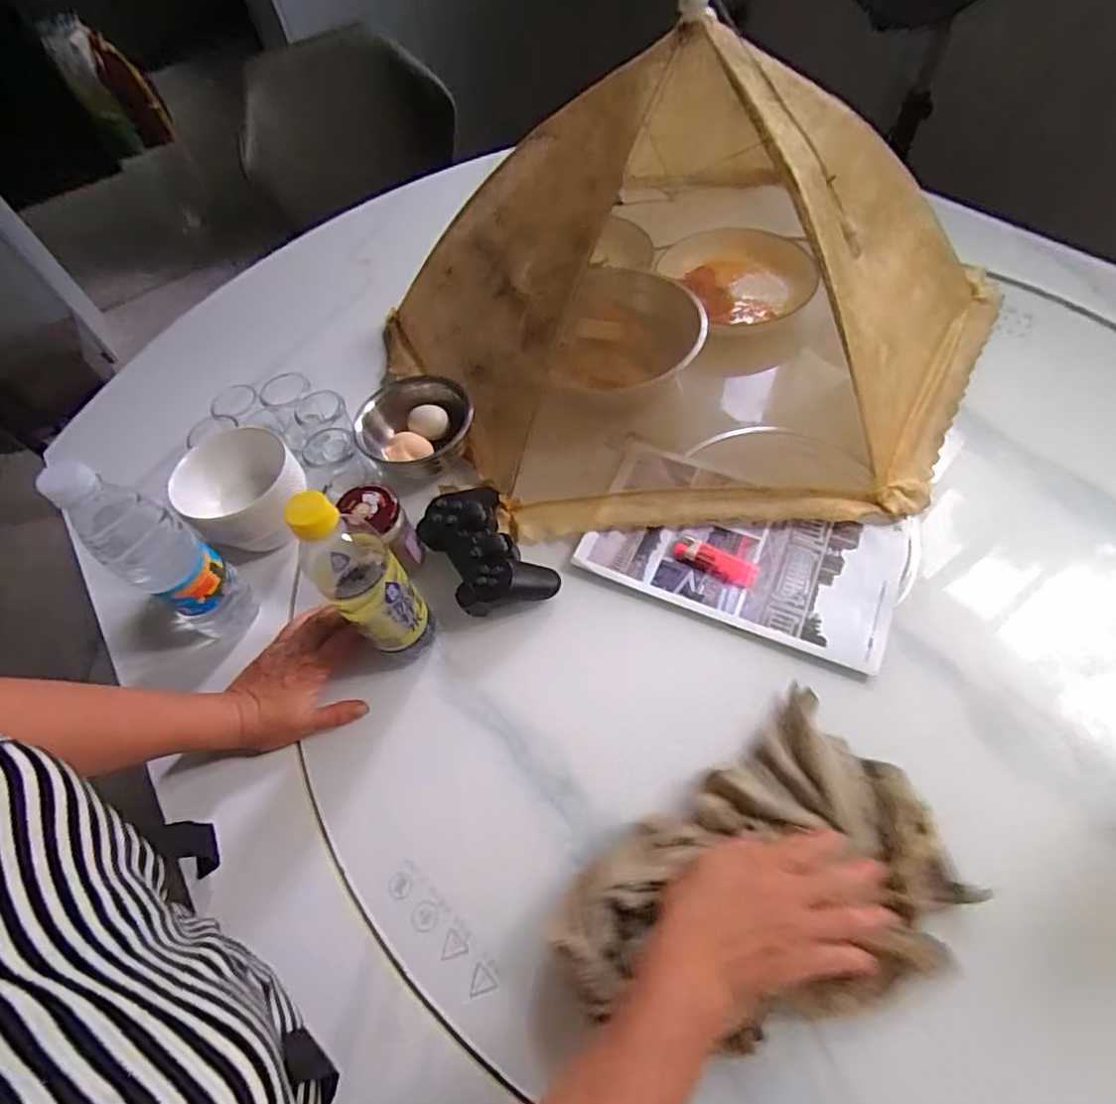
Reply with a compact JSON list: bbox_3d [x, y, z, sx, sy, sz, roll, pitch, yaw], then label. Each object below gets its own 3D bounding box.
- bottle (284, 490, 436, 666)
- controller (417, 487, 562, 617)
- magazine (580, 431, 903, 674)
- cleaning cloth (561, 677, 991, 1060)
[{"bbox_3d":[-0.153,0.027,0.469,0.059,0.207,0.058,-39,56,-17],"label":"bottle"},{"bbox_3d":[-0.073,-0.002,0.577,0.094,0.052,0.145,-31,59,-13],"label":"controller"},{"bbox_3d":[0.175,-0.008,0.573,0.284,0.012,0.165,20,62,20],"label":"magazine"},{"bbox_3d":[0.146,0.238,0.398,0.263,0.041,0.175,-33,59,-16],"label":"cleaning cloth"}]

